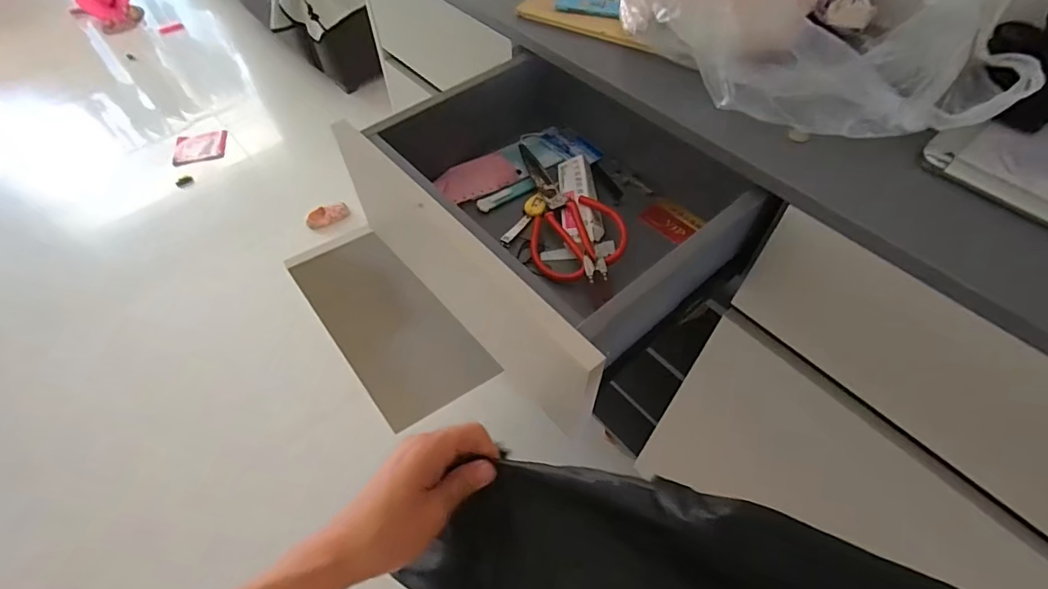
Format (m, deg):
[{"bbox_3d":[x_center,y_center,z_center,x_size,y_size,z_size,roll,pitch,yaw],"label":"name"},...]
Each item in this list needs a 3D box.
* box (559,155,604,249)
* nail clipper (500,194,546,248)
[{"bbox_3d":[0.070,-0.116,0.596,0.045,0.019,0.139,-4,55,-2],"label":"box"},{"bbox_3d":[0.002,-0.089,0.595,0.027,0.013,0.088,21,58,15],"label":"nail clipper"}]

